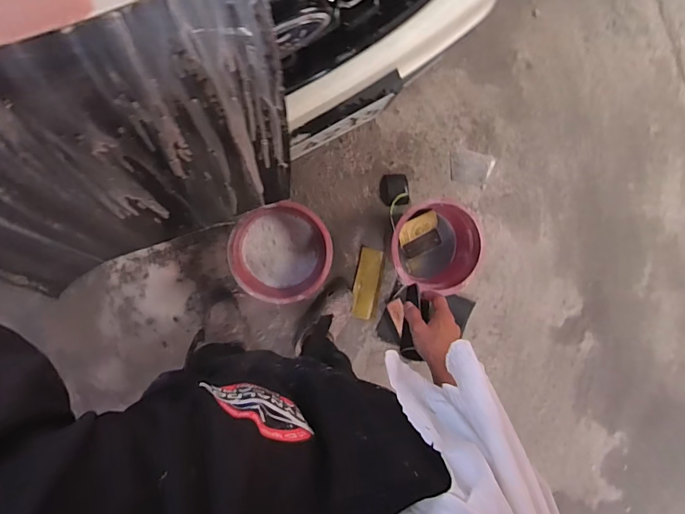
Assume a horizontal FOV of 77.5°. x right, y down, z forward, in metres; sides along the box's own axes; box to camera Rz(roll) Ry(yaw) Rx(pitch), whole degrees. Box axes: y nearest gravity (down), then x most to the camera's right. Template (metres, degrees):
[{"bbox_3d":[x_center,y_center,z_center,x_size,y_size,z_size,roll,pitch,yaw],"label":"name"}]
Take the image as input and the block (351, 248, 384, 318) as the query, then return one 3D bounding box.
[{"bbox_3d":[0.084,0.089,1.425,0.081,0.024,0.232,7,93,-8],"label":"block"}]

